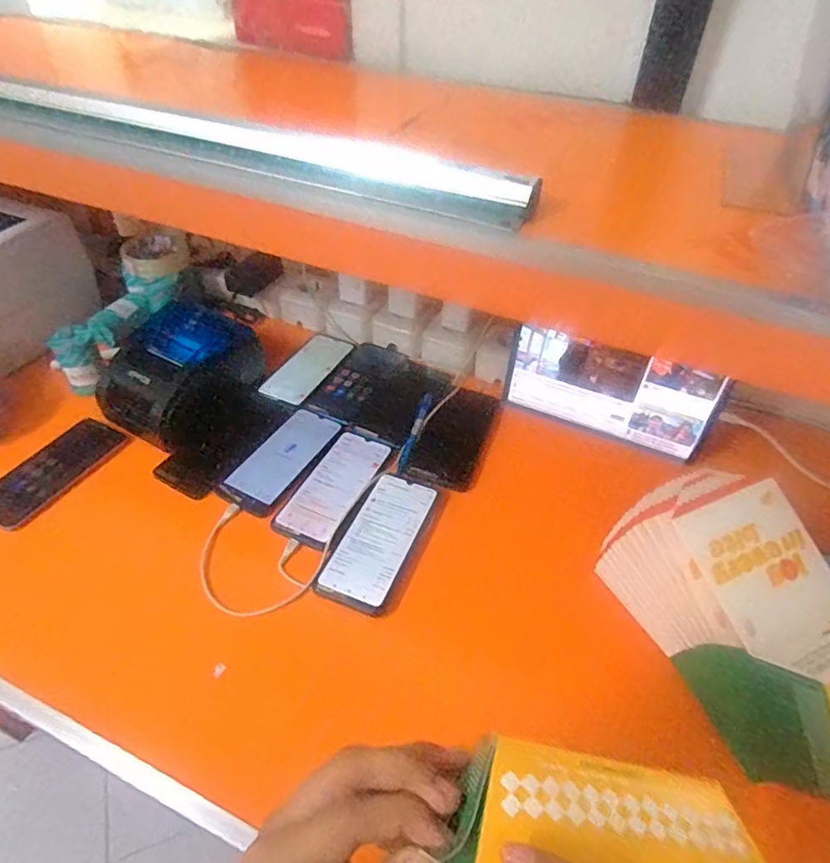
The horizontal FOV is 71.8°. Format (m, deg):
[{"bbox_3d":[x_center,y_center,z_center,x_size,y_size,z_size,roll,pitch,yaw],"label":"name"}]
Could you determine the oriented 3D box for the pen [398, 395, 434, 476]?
[{"bbox_3d":[0.000,-0.002,0.719,0.013,0.011,0.132,12,45,12],"label":"pen"}]

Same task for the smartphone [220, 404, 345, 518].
[{"bbox_3d":[-0.160,0.031,0.697,0.073,0.013,0.167,21,48,20],"label":"smartphone"}]

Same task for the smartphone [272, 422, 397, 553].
[{"bbox_3d":[-0.093,0.061,0.671,0.070,0.010,0.171,18,47,18],"label":"smartphone"}]

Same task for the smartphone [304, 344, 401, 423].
[{"bbox_3d":[-0.082,-0.071,0.801,0.071,0.008,0.165,18,47,18],"label":"smartphone"}]

